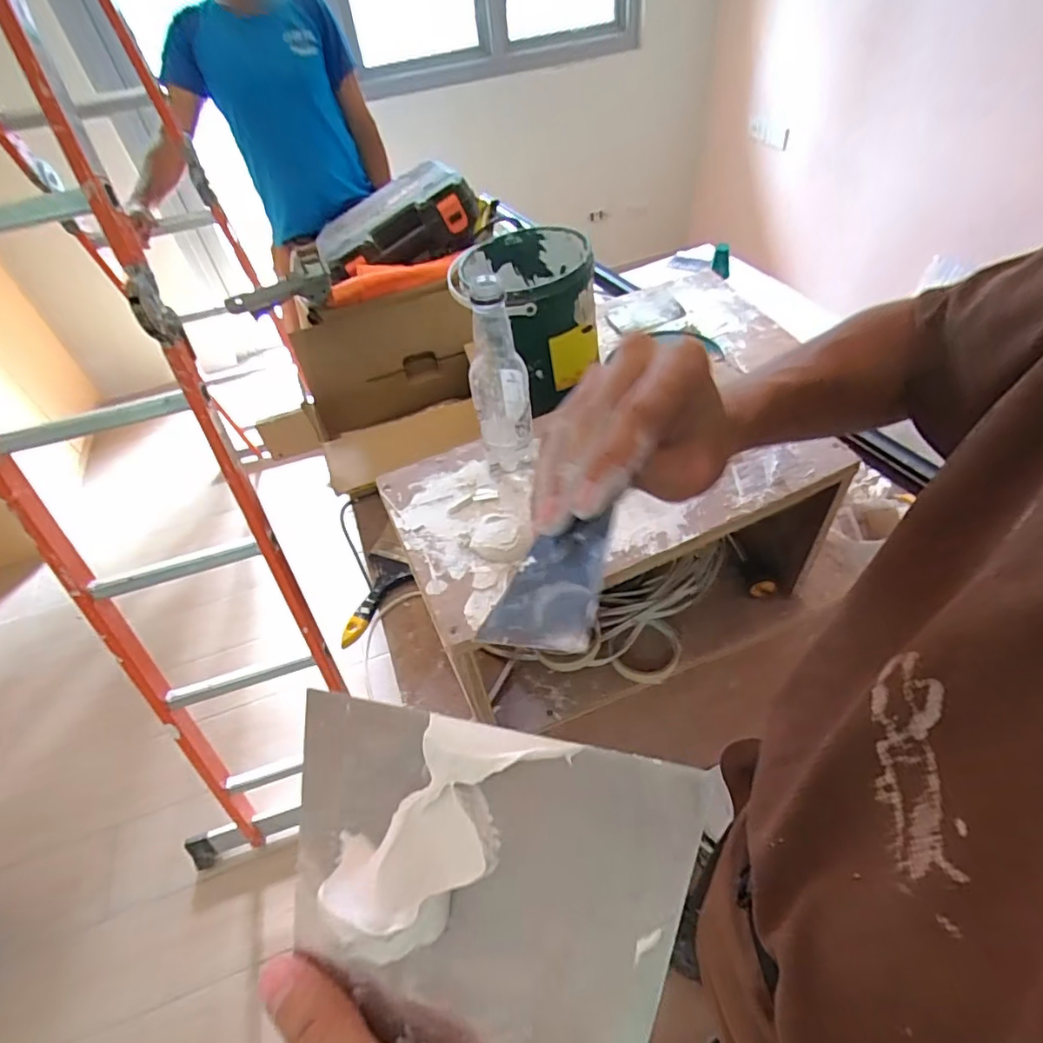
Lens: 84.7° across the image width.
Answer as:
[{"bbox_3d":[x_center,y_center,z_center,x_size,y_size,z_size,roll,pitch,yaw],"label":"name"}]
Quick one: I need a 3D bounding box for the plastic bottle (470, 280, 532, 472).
[{"bbox_3d":[-0.023,-0.143,0.572,0.053,0.186,0.069,-8,48,0],"label":"plastic bottle"}]

